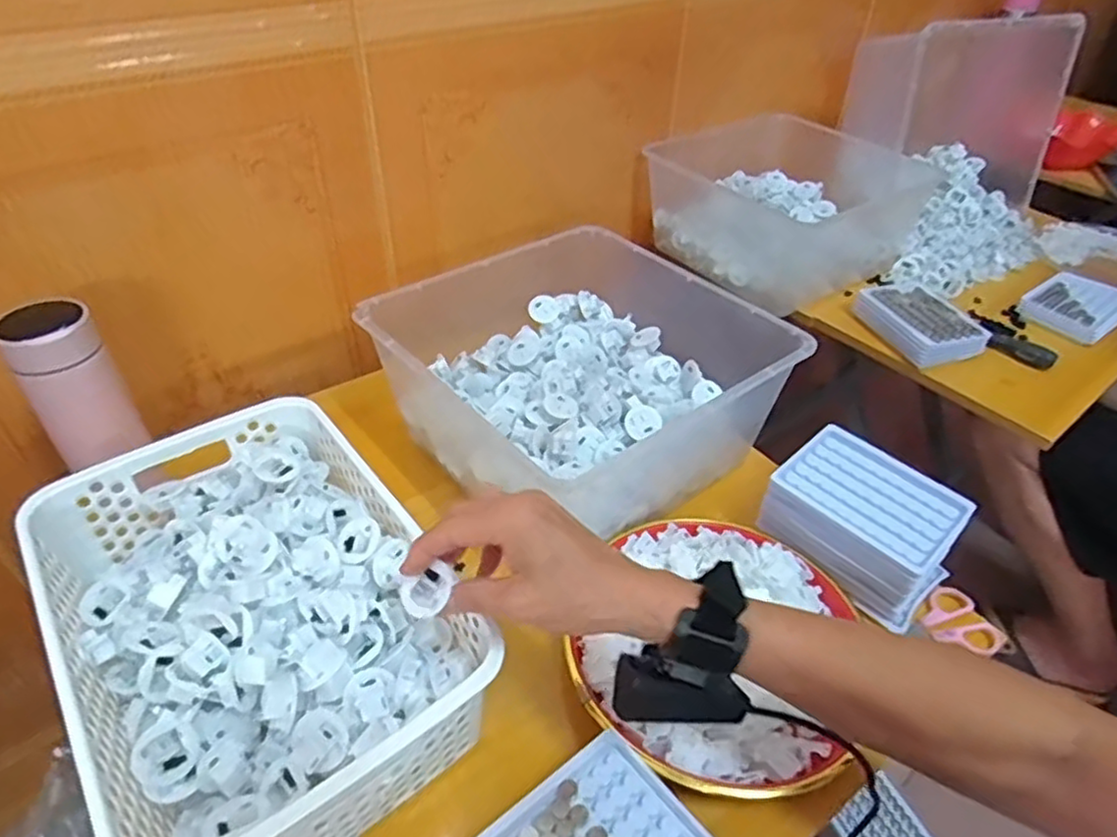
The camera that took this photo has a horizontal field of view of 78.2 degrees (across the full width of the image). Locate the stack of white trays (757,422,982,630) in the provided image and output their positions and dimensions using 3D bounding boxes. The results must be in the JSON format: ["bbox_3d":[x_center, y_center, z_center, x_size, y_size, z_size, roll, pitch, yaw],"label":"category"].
[{"bbox_3d":[0.252,0.087,0.573,0.140,0.072,0.100,33,50,30],"label":"stack of white trays"}]

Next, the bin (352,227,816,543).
[{"bbox_3d":[0.011,-0.044,0.656,0.312,0.122,0.297,-22,47,-26],"label":"bin"}]

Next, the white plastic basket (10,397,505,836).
[{"bbox_3d":[-0.199,0.128,0.457,0.207,0.091,0.306,-27,49,-30],"label":"white plastic basket"}]

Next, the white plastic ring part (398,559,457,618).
[{"bbox_3d":[-0.074,0.097,0.392,0.034,0.016,0.032,19,76,40],"label":"white plastic ring part"}]

